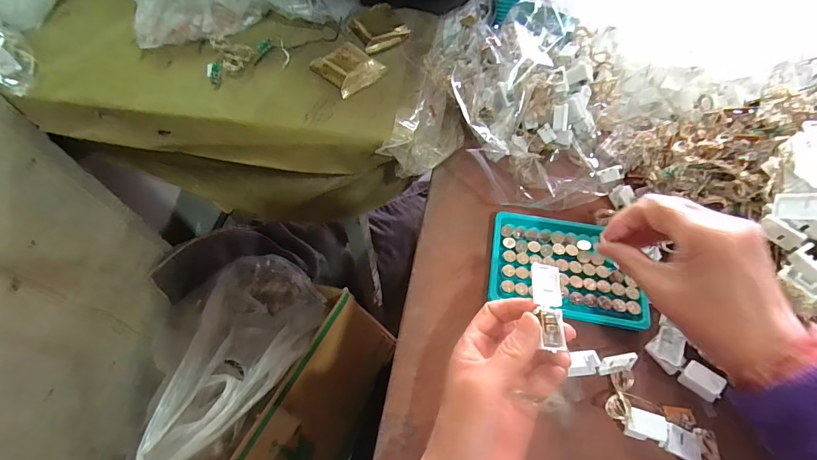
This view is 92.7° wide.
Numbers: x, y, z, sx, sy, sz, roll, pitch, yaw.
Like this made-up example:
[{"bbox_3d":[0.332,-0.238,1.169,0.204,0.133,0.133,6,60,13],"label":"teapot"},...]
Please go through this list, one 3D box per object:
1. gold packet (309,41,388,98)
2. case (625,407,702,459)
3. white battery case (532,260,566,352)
[{"bbox_3d":[-0.069,-0.190,0.449,0.061,0.027,0.064,-36,64,-19],"label":"gold packet"},{"bbox_3d":[0.184,0.148,0.281,0.055,0.015,0.020,24,61,0],"label":"case"},{"bbox_3d":[0.094,0.050,0.259,0.020,0.010,0.056,-1,67,1],"label":"white battery case"}]

